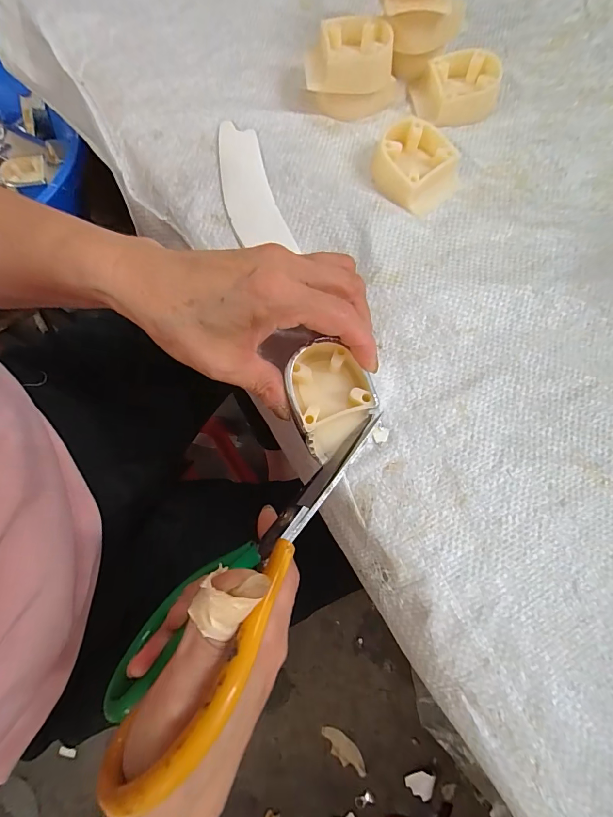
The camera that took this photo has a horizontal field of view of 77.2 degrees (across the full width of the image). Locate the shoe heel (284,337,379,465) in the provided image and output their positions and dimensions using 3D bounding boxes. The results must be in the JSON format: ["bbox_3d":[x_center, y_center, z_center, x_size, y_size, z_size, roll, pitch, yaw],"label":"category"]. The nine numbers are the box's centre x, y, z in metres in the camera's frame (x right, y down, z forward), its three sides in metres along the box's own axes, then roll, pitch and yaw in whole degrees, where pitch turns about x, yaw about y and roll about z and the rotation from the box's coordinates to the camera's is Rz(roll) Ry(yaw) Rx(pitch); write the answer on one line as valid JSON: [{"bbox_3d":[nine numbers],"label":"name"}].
[{"bbox_3d":[0.013,-0.008,0.221,0.046,0.025,0.061,-24,74,-7],"label":"shoe heel"}]

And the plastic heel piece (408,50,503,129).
[{"bbox_3d":[0.112,-0.242,0.288,0.060,0.025,0.050,3,73,1],"label":"plastic heel piece"}]

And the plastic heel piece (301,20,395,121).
[{"bbox_3d":[0.033,-0.247,0.281,0.066,0.038,0.043,0,73,0],"label":"plastic heel piece"}]

